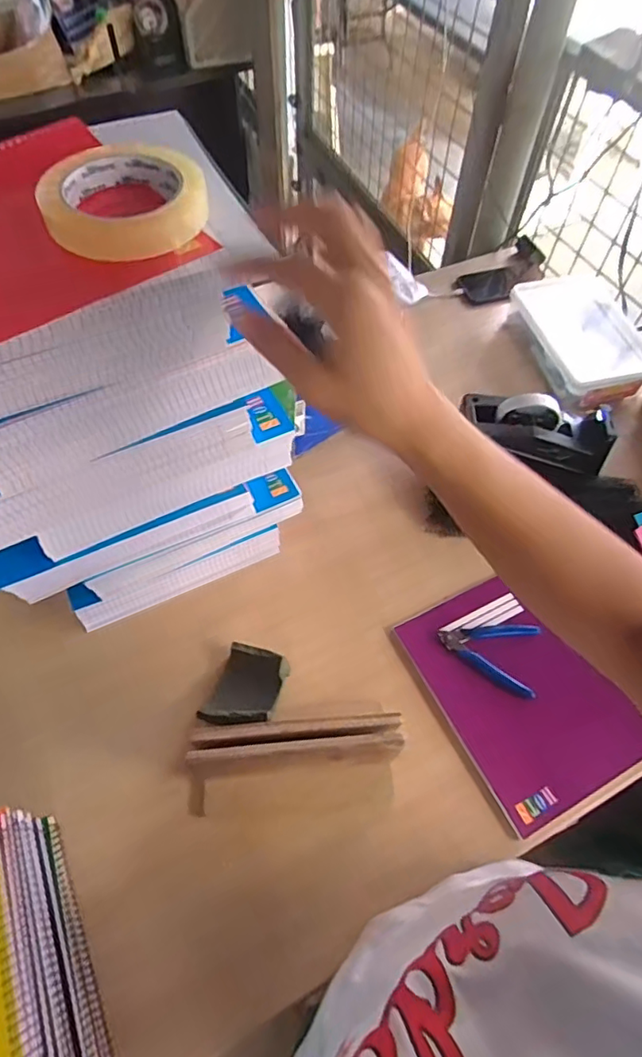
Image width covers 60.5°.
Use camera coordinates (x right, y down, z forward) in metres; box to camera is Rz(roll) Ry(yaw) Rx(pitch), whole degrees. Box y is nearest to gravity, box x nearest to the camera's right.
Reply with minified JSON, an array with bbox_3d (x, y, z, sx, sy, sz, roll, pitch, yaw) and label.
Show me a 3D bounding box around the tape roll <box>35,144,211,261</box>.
[{"bbox_3d":[-0.127,-0.218,0.364,0.099,0.024,0.099,1,59,-1],"label":"tape roll"}]

